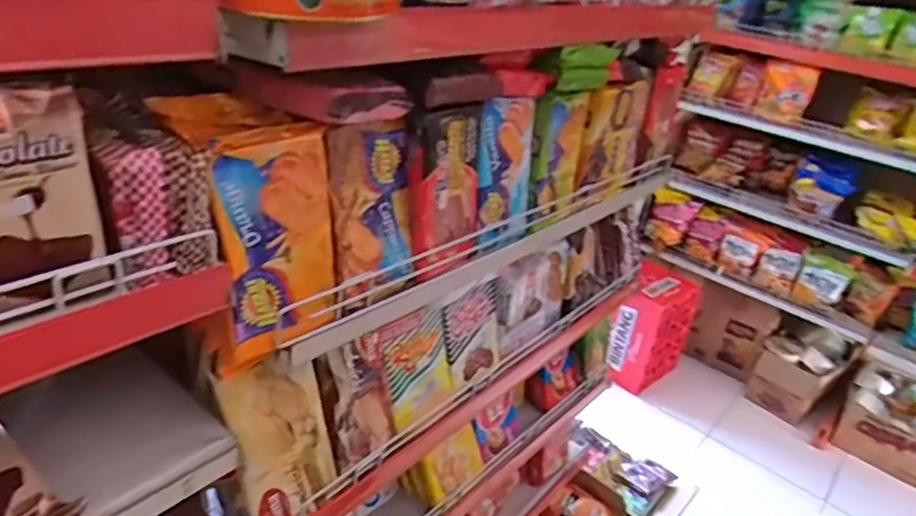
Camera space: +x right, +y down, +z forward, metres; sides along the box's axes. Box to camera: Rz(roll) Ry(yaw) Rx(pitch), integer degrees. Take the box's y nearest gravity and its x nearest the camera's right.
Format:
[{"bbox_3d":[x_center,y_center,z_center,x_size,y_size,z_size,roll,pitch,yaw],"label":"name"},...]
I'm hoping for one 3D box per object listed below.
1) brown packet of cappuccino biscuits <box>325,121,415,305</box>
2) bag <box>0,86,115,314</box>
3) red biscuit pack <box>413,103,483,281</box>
[{"bbox_3d":[-0.087,-0.046,0.633,0.026,0.175,0.113,14,24,35],"label":"brown packet of cappuccino biscuits"},{"bbox_3d":[-0.271,-0.033,0.378,0.023,0.137,0.102,29,35,34],"label":"bag"},{"bbox_3d":[-0.008,-0.077,0.693,0.032,0.181,0.099,22,31,25],"label":"red biscuit pack"}]

